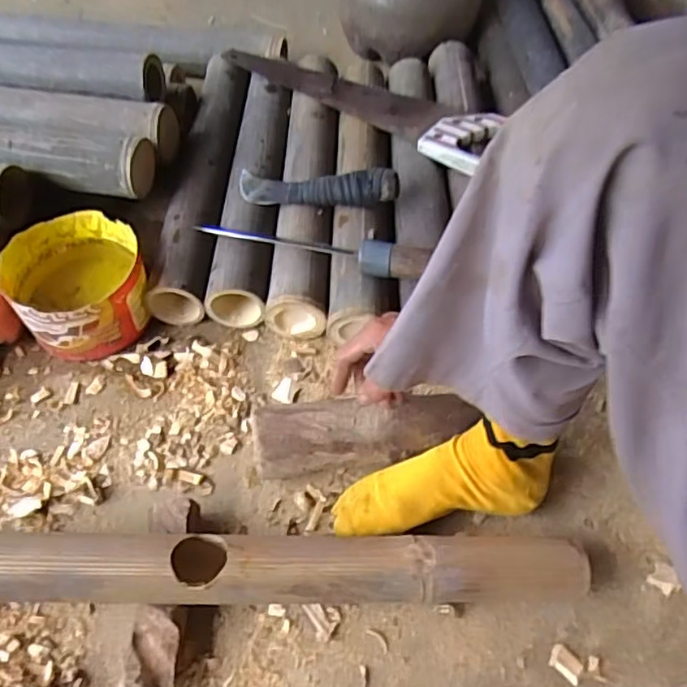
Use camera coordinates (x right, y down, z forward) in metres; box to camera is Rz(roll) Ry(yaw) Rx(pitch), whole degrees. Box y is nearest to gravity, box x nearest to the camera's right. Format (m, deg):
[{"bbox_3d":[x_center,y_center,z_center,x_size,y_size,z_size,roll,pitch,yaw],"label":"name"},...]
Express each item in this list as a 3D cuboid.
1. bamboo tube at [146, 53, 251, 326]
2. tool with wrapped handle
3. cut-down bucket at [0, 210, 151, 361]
[{"bbox_3d":[-0.198,-0.240,0.877,0.086,0.078,0.484,1,54,-1],"label":"bamboo tube"},{"bbox_3d":[-0.036,-0.199,0.777,0.212,0.032,0.047,3,53,17],"label":"tool with wrapped handle"},{"bbox_3d":[-0.312,-0.066,0.738,0.148,0.097,0.154,1,54,-1],"label":"cut-down bucket"}]

